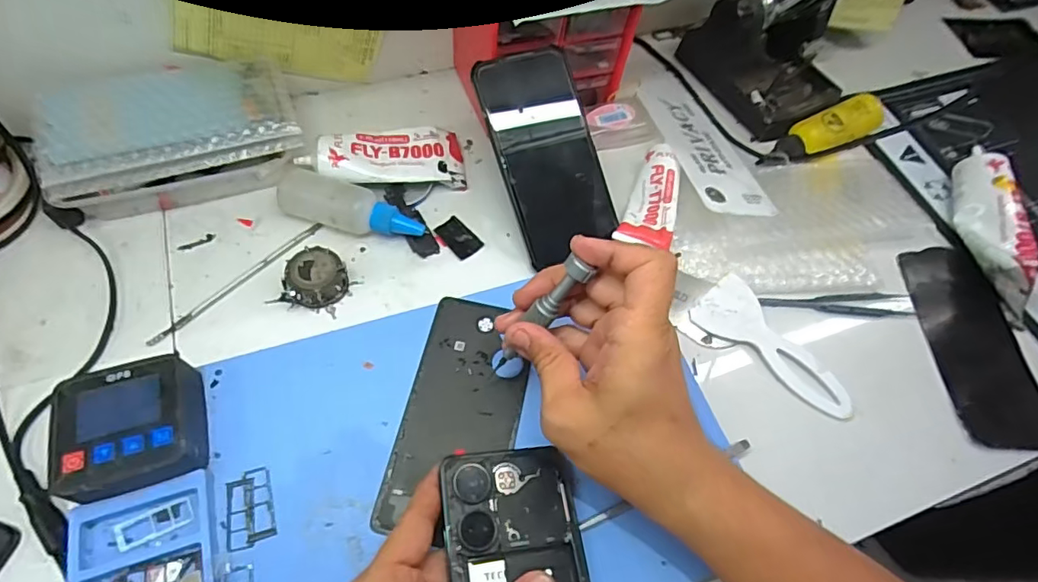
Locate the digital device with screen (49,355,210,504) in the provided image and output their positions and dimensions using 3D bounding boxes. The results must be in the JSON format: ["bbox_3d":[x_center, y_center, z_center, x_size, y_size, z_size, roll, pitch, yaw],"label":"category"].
[{"bbox_3d":[-0.222,0.083,0.321,0.067,0.035,0.073,-15,64,-13],"label":"digital device with screen"}]

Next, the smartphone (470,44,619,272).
[{"bbox_3d":[0.023,-0.106,0.427,0.078,0.010,0.157,-19,95,-10],"label":"smartphone"}]

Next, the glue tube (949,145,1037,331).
[{"bbox_3d":[0.400,-0.058,0.467,0.046,0.039,0.165,11,61,2],"label":"glue tube"}]

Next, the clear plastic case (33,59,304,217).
[{"bbox_3d":[-0.260,-0.122,0.427,0.166,0.055,0.099,-17,64,-13],"label":"clear plastic case"}]

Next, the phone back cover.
[{"bbox_3d":[-0.036,0.077,0.358,0.072,0.004,0.156,11,60,3],"label":"phone back cover"}]

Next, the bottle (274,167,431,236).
[{"bbox_3d":[-0.126,-0.061,0.415,0.109,0.035,0.037,20,62,7],"label":"bottle"}]

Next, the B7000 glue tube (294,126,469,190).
[{"bbox_3d":[-0.109,-0.106,0.444,0.125,0.034,0.056,-11,63,-10],"label":"B7000 glue tube"}]

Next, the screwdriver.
[{"bbox_3d":[0.008,0.021,0.333,0.015,0.112,0.016,-4,56,-38],"label":"screwdriver"}]

